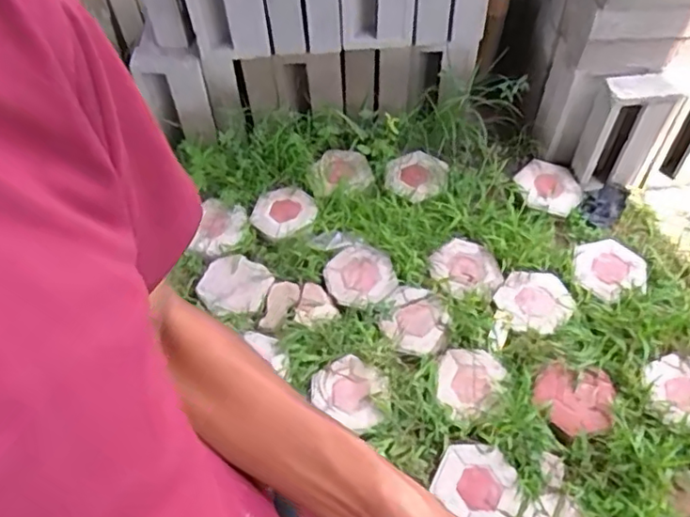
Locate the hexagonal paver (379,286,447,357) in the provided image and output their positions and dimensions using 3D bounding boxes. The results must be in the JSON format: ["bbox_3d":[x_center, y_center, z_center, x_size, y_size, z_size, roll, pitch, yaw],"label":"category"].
[{"bbox_3d":[0.186,0.165,1.615,0.162,0.032,0.195,13,56,12],"label":"hexagonal paver"}]

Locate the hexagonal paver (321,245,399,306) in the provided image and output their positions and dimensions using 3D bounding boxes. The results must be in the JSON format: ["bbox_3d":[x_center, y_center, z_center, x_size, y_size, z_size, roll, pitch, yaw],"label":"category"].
[{"bbox_3d":[0.040,0.046,1.705,0.185,0.046,0.191,-22,56,-13],"label":"hexagonal paver"}]

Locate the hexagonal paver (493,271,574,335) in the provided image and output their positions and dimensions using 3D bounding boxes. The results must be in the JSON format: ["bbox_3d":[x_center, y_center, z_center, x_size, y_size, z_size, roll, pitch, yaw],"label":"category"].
[{"bbox_3d":[0.502,0.118,1.626,0.187,0.034,0.205,29,60,22],"label":"hexagonal paver"}]

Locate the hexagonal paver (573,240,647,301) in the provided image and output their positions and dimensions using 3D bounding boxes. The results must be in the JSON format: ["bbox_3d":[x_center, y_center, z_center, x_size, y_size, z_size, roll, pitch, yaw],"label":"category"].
[{"bbox_3d":[0.732,0.021,1.683,0.184,0.033,0.210,14,56,13],"label":"hexagonal paver"}]

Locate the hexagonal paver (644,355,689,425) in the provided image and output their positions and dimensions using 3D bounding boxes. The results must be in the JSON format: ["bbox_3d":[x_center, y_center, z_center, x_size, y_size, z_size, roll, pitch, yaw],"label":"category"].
[{"bbox_3d":[0.826,0.316,1.473,0.198,0.032,0.170,-19,55,-11],"label":"hexagonal paver"}]

